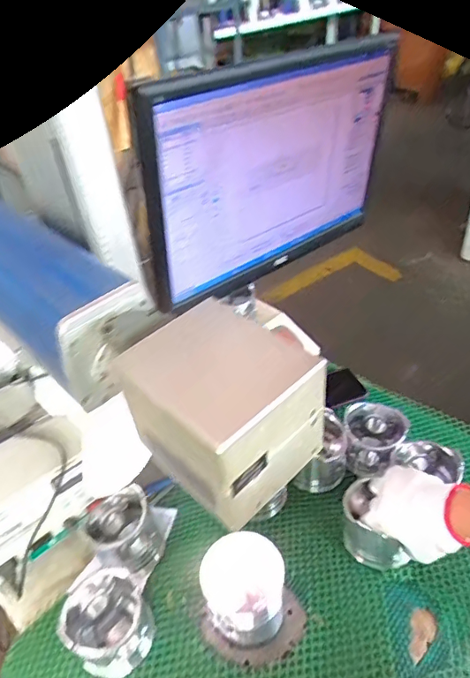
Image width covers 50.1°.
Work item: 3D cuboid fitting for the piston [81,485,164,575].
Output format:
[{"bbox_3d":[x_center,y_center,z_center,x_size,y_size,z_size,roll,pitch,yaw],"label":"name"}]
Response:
[{"bbox_3d":[-0.148,0.264,0.684,0.087,0.076,0.096,-28,45,-25],"label":"piston"}]

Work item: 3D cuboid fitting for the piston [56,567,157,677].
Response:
[{"bbox_3d":[-0.146,0.326,0.579,0.094,0.072,0.090,-3,40,3],"label":"piston"}]

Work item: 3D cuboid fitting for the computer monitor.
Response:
[{"bbox_3d":[0.063,-0.226,0.689,0.412,0.304,0.059,-32,47,-29],"label":"computer monitor"}]

